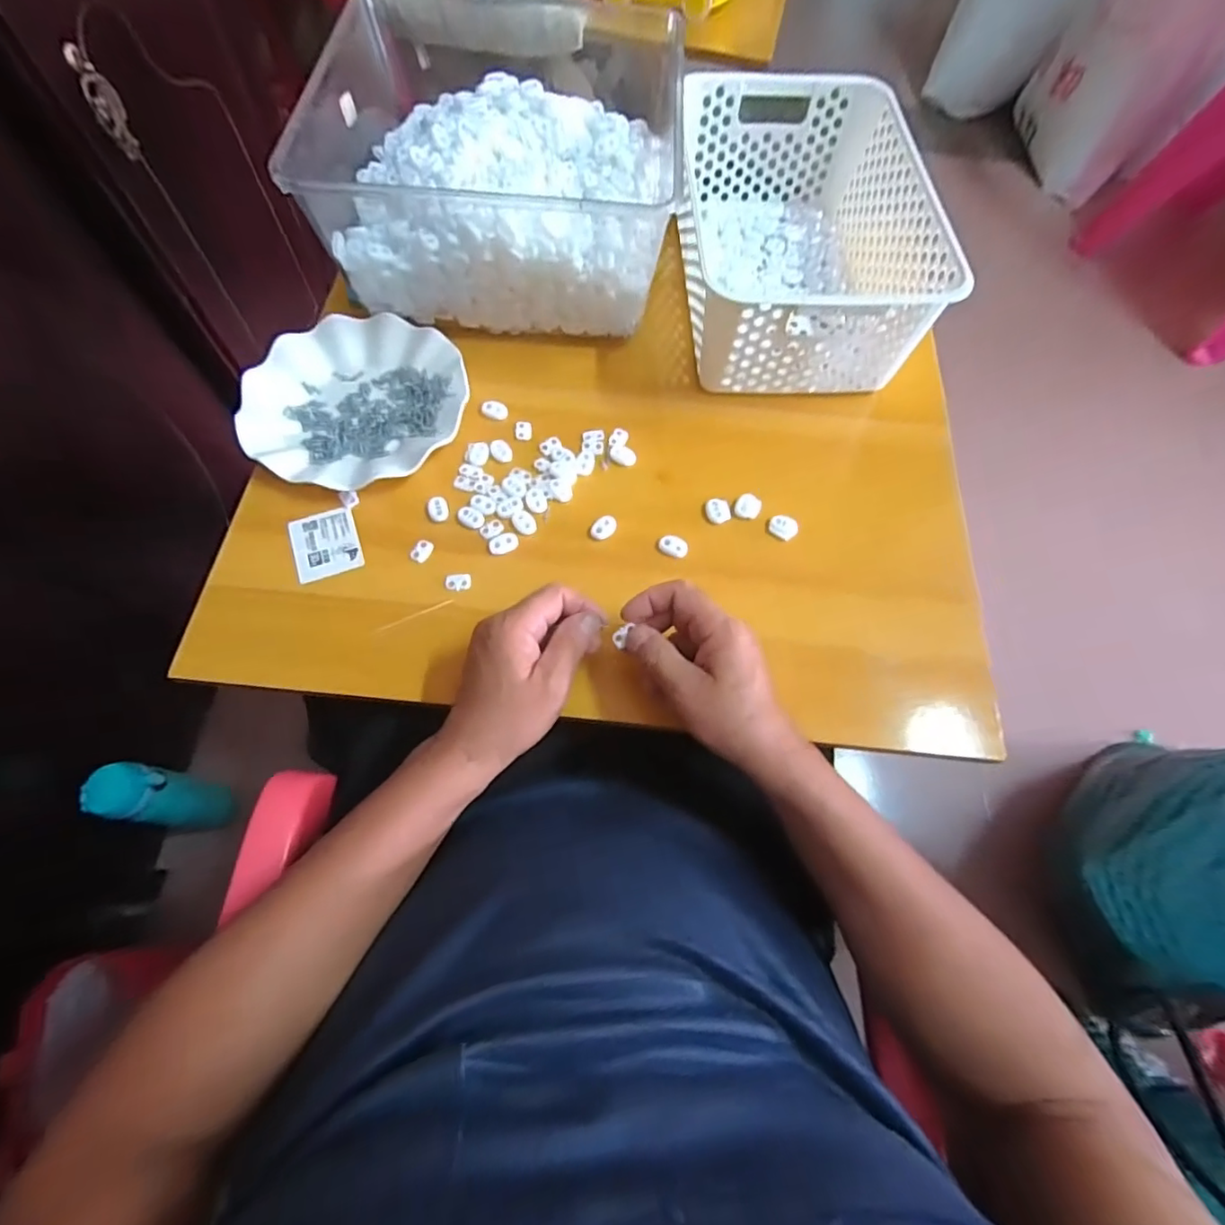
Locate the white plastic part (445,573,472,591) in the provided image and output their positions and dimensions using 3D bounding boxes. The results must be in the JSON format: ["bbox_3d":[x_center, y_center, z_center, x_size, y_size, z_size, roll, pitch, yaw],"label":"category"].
[{"bbox_3d":[-0.120,-0.023,0.454,0.020,0.005,0.013,-6,66,-6],"label":"white plastic part"}]

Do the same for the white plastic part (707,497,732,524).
[{"bbox_3d":[0.087,-0.085,0.482,0.019,0.004,0.025,-7,67,-6],"label":"white plastic part"}]

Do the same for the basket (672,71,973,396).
[{"bbox_3d":[0.170,-0.349,0.544,0.192,0.109,0.310,-2,66,-4],"label":"basket"}]

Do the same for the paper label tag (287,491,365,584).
[{"bbox_3d":[-0.227,-0.059,0.465,0.057,0.008,0.066,-19,68,-13],"label":"paper label tag"}]

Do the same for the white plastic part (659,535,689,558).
[{"bbox_3d":[0.049,-0.053,0.467,0.024,0.004,0.016,25,67,8],"label":"white plastic part"}]

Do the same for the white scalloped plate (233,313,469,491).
[{"bbox_3d":[-0.220,-0.182,0.505,0.180,0.023,0.173,1,66,-2],"label":"white scalloped plate"}]

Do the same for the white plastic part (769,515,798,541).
[{"bbox_3d":[0.140,-0.070,0.477,0.023,0.008,0.017,31,68,10],"label":"white plastic part"}]

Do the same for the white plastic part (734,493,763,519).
[{"bbox_3d":[0.113,-0.089,0.485,0.021,0.004,0.023,1,66,-2],"label":"white plastic part"}]

